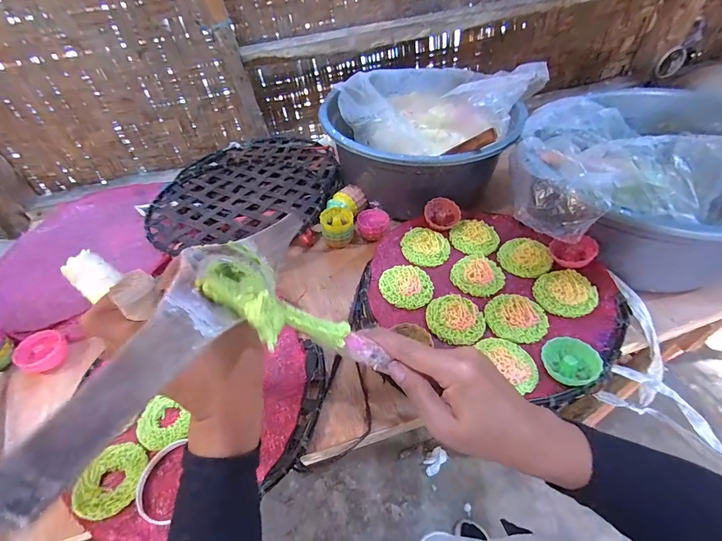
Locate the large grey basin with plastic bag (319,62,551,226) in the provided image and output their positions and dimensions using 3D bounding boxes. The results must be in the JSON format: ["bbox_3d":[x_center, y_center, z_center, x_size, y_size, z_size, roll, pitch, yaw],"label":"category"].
[{"bbox_3d":[0.132,-0.294,0.760,0.378,0.209,0.395,-3,48,3],"label":"large grey basin with plastic bag"}]

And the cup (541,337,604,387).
[{"bbox_3d":[0.254,0.111,0.422,0.058,0.024,0.061,-3,48,3],"label":"cup"}]

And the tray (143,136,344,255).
[{"bbox_3d":[-0.247,-0.187,0.773,0.402,0.037,0.447,-13,48,-5],"label":"tray"}]

